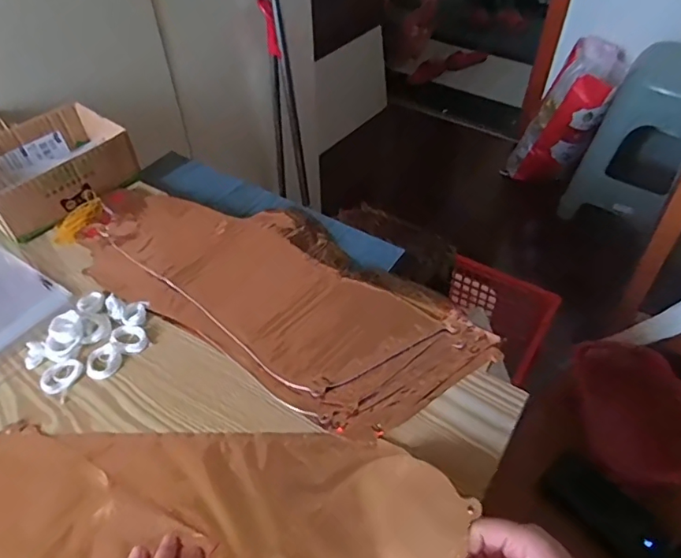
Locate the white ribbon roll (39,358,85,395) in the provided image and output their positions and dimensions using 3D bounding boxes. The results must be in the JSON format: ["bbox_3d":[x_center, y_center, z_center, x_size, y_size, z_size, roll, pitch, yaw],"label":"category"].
[{"bbox_3d":[-0.261,0.091,0.489,0.028,0.006,0.038,32,54,28],"label":"white ribbon roll"}]

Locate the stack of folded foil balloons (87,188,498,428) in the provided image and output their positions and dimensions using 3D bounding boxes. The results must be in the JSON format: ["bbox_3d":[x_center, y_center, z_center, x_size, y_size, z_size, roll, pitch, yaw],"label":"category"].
[{"bbox_3d":[-0.080,-0.001,0.570,0.466,0.021,0.209,26,52,24],"label":"stack of folded foil balloons"}]

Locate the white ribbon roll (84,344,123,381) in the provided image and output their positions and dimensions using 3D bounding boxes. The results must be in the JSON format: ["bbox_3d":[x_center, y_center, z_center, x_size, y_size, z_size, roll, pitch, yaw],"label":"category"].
[{"bbox_3d":[-0.227,0.080,0.499,0.031,0.006,0.034,29,53,26],"label":"white ribbon roll"}]

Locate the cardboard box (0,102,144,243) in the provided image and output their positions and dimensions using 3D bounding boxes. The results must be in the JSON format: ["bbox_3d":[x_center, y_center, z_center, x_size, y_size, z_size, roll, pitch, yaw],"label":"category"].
[{"bbox_3d":[-0.370,-0.140,0.660,0.142,0.065,0.183,32,54,27],"label":"cardboard box"}]

